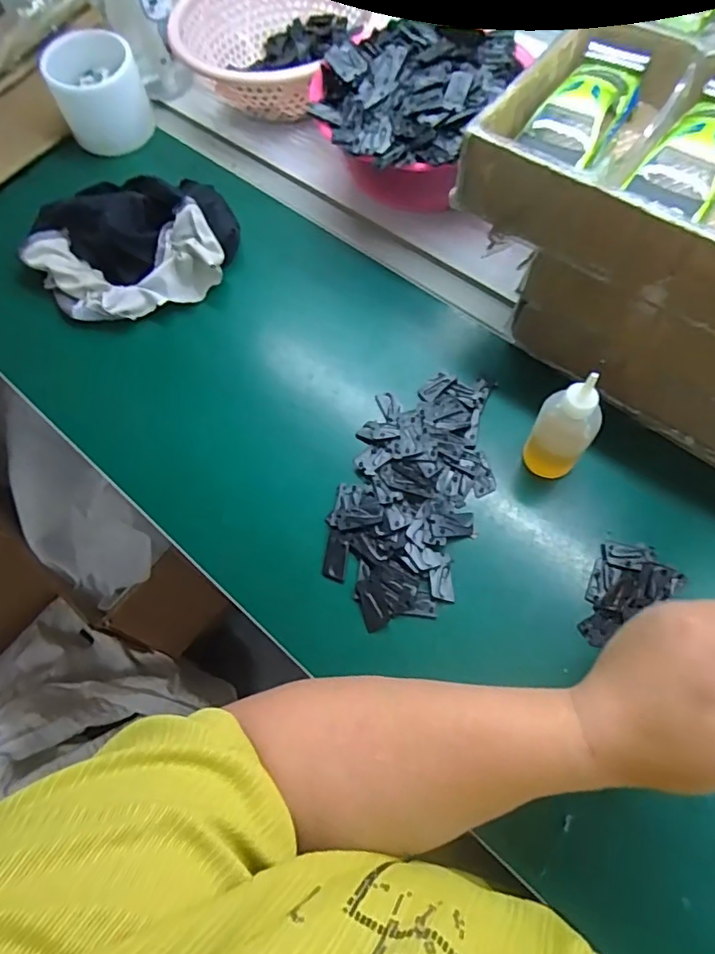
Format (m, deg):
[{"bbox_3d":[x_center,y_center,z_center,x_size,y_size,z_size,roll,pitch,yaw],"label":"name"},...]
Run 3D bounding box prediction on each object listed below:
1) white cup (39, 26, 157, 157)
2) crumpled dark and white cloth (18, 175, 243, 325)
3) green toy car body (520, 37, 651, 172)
[{"bbox_3d":[-0.260,-0.389,0.559,0.083,0.077,0.083,-1,65,3],"label":"white cup"},{"bbox_3d":[-0.201,-0.214,0.497,0.181,0.046,0.136,-25,66,-7],"label":"crumpled dark and white cloth"},{"bbox_3d":[0.150,-0.243,0.362,0.050,0.024,0.105,31,71,16],"label":"green toy car body"}]

